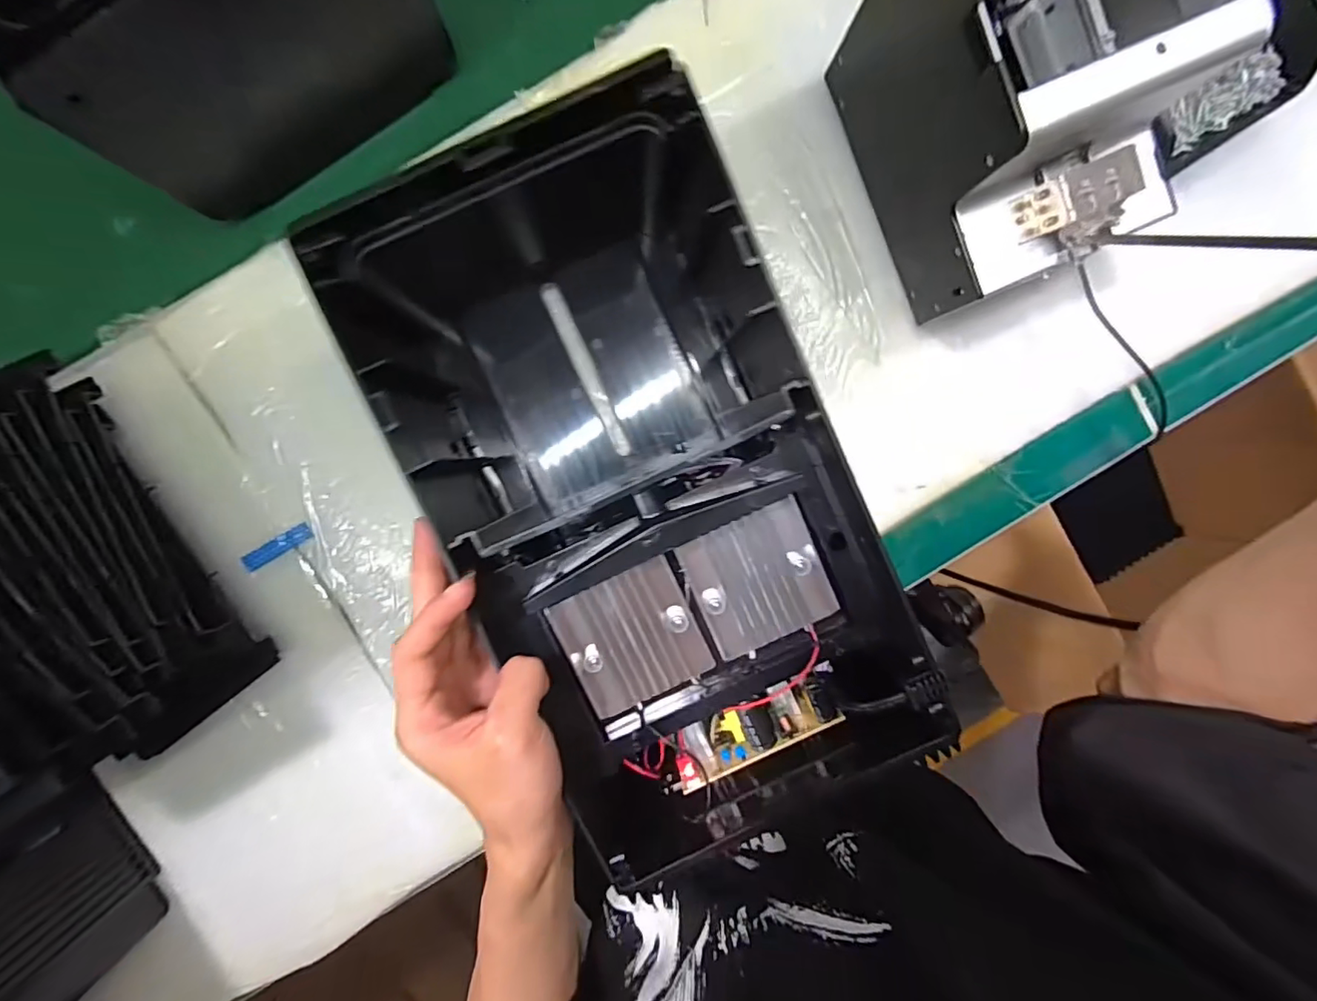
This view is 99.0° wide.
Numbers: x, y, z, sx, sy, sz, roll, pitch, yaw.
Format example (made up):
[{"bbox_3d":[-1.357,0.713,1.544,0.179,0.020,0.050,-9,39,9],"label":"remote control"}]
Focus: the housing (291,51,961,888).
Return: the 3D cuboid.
[{"bbox_3d":[-0.014,-0.008,0.330,0.202,0.131,0.387,-29,94,-1],"label":"housing"}]

